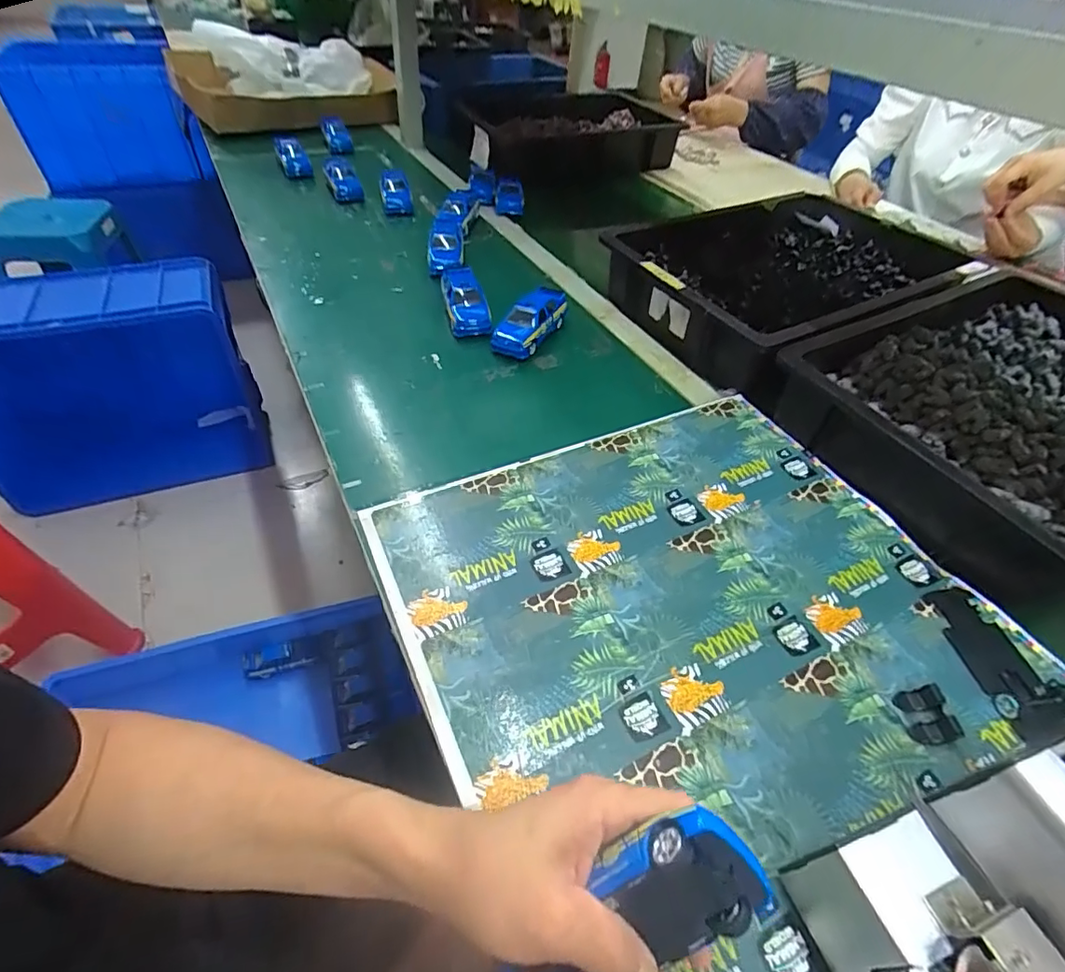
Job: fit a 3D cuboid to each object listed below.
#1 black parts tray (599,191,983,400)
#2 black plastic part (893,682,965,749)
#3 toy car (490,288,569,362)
[{"bbox_3d":[0.355,-0.292,0.765,0.437,0.093,0.321,-22,53,-23],"label":"black parts tray"},{"bbox_3d":[0.279,0.162,0.382,0.029,0.013,0.039,1,47,-4],"label":"black plastic part"},{"bbox_3d":[-0.003,-0.216,0.707,0.063,0.040,0.127,20,49,13],"label":"toy car"}]

